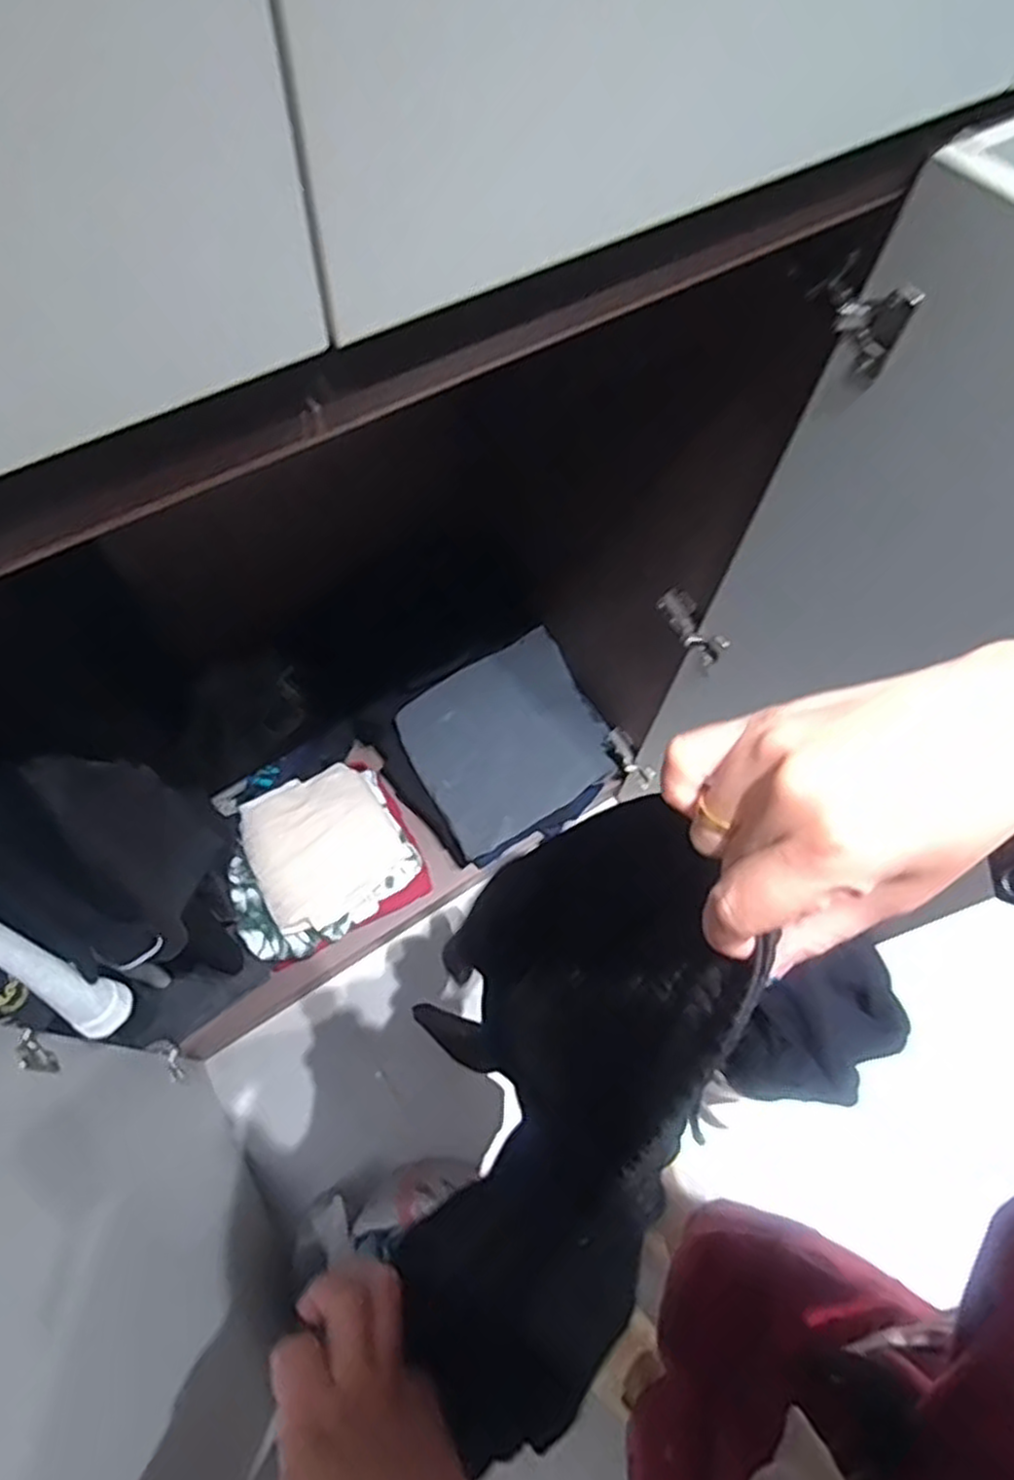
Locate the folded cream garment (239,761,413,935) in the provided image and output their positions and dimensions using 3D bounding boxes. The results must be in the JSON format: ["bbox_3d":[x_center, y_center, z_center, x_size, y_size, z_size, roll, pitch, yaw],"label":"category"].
[{"bbox_3d":[-0.273,0.146,1.115,0.204,0.070,0.204,-33,71,-18],"label":"folded cream garment"}]

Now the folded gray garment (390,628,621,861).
[{"bbox_3d":[-0.001,-0.002,1.238,0.301,0.070,0.268,-28,69,-16],"label":"folded gray garment"}]

